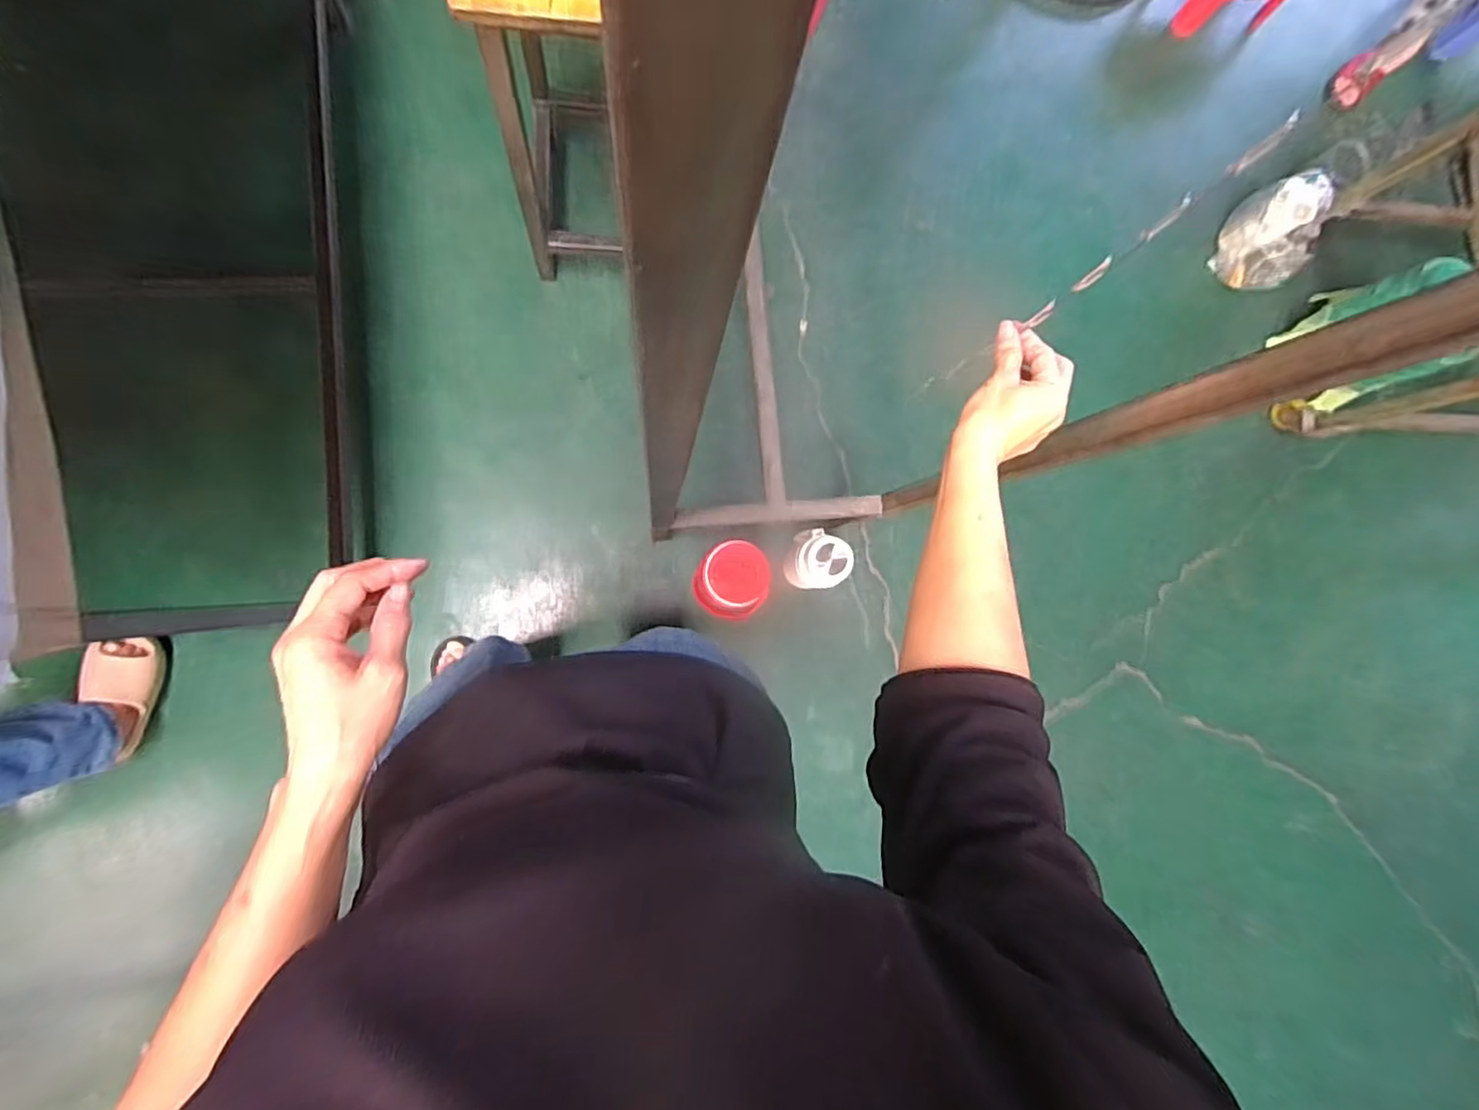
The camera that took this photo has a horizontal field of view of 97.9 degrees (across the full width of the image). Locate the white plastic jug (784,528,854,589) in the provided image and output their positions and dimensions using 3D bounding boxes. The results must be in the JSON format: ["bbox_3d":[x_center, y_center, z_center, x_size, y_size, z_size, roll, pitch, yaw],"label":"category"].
[{"bbox_3d":[0.143,0.014,1.225,0.091,0.182,0.098,0,87,-8],"label":"white plastic jug"}]

